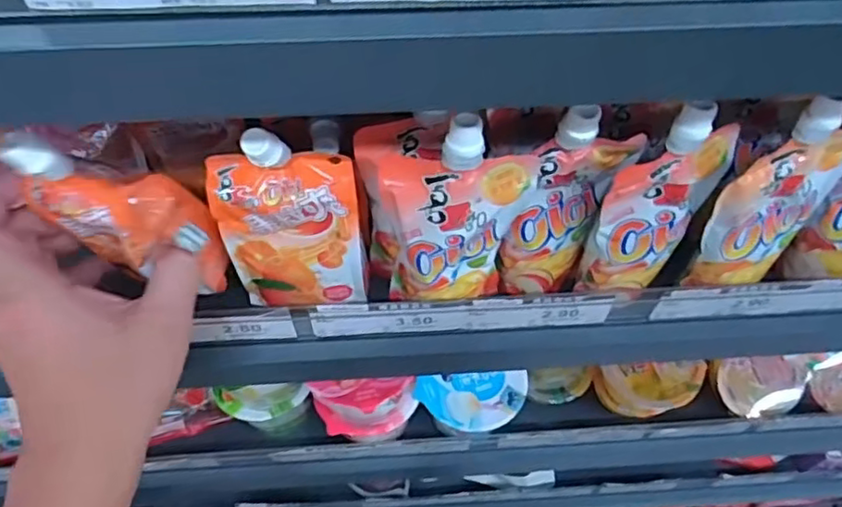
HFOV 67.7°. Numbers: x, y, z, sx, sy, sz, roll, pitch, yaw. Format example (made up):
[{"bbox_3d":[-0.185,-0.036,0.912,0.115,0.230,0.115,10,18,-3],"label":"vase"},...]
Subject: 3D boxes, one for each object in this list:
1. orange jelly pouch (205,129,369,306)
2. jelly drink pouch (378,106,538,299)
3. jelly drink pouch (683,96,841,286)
[{"bbox_3d":[-0.078,-0.017,0.377,0.082,0.151,0.035,-2,55,-2],"label":"orange jelly pouch"},{"bbox_3d":[0.020,-0.018,0.366,0.081,0.150,0.028,-6,55,-5],"label":"jelly drink pouch"},{"bbox_3d":[0.218,-0.032,0.375,0.081,0.132,0.030,-17,57,-12],"label":"jelly drink pouch"}]

